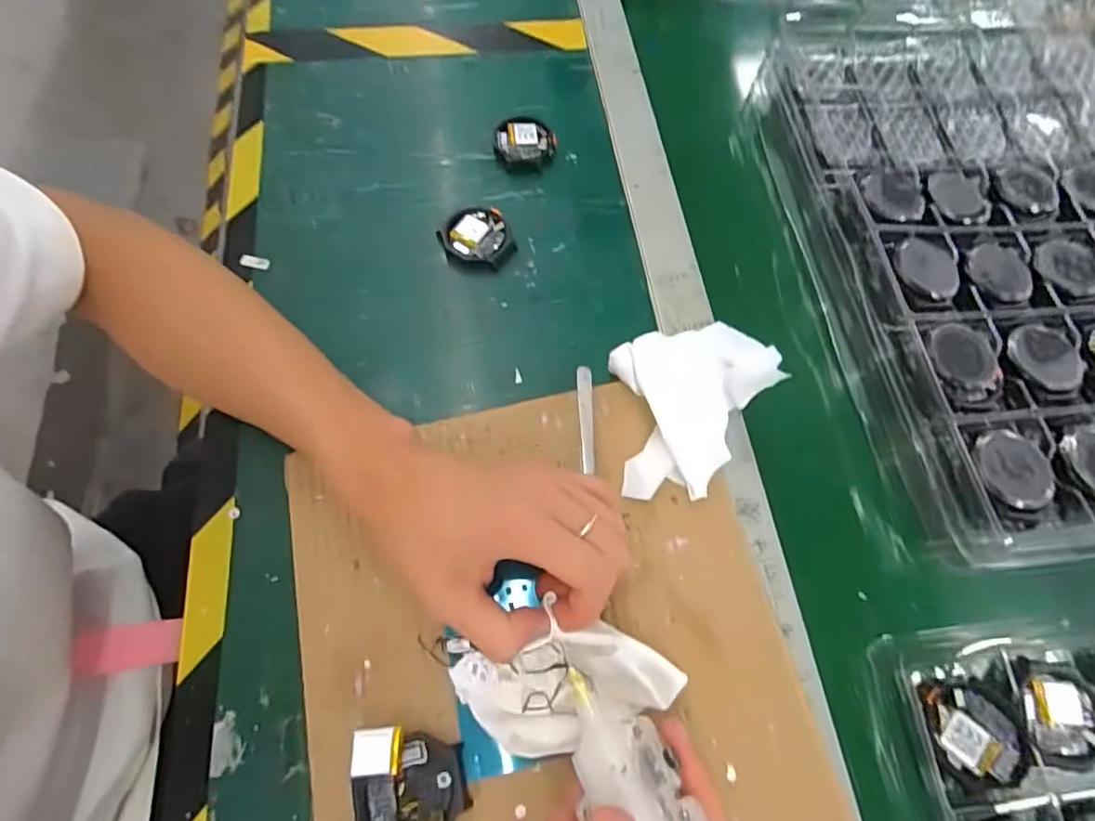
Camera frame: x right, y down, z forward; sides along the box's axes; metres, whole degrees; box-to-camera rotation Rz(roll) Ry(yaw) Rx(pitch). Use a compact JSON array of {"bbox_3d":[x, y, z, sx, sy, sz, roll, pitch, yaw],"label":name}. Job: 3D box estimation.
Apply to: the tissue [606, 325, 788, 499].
[{"bbox_3d":[0.088,-0.004,0.334,0.090,0.059,0.108,-4,68,-4],"label":"tissue"}]

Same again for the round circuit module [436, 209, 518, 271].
[{"bbox_3d":[-0.052,-0.125,0.404,0.050,0.010,0.047,1,67,-2],"label":"round circuit module"}]

